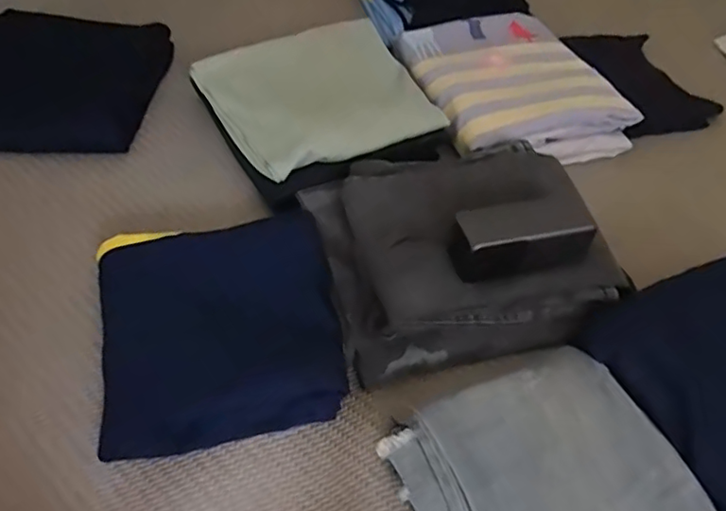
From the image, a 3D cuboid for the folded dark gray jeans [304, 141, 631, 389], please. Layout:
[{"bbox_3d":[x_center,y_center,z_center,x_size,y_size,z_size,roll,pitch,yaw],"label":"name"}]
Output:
[{"bbox_3d":[0.098,-0.020,0.618,0.281,0.066,0.248,-10,51,-14],"label":"folded dark gray jeans"}]

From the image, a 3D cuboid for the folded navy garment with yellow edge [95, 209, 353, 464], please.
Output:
[{"bbox_3d":[-0.133,0.063,0.558,0.214,0.047,0.222,-9,51,-12],"label":"folded navy garment with yellow edge"}]

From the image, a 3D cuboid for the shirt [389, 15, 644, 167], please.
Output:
[{"bbox_3d":[0.206,-0.254,0.843,0.241,0.053,0.285,-10,51,-13],"label":"shirt"}]

